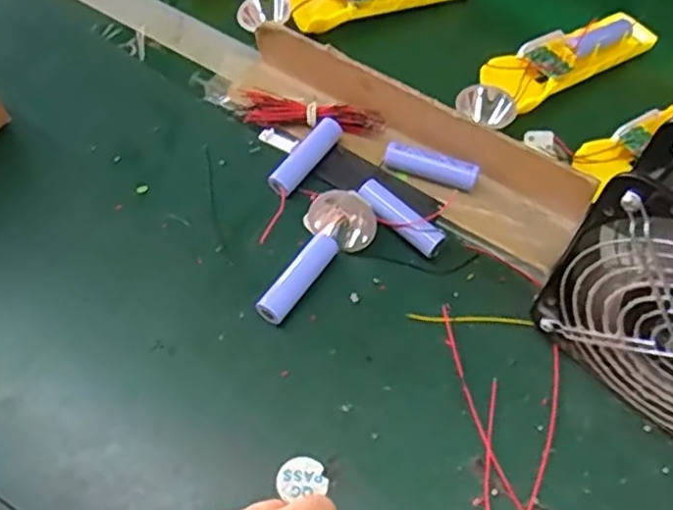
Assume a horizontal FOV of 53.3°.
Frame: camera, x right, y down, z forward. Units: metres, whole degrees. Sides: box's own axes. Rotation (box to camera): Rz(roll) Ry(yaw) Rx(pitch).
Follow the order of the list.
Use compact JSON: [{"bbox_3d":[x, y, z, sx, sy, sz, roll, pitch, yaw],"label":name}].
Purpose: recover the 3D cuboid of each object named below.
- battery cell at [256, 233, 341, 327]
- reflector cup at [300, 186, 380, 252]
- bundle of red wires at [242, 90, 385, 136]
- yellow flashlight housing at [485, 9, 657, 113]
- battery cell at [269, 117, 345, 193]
[{"bbox_3d":[-0.024,0.016,0.423,0.018,0.017,0.065,33,63,18],"label":"battery cell"},{"bbox_3d":[0.004,-0.021,0.439,0.043,0.026,0.036,-27,62,-17],"label":"reflector cup"},{"bbox_3d":[-0.017,-0.105,0.498,0.103,0.018,0.027,5,58,2],"label":"bundle of red wires"},{"bbox_3d":[0.187,-0.160,0.544,0.160,0.024,0.050,-32,63,-19],"label":"yellow flashlight housing"},{"bbox_3d":[-0.020,-0.070,0.476,0.017,0.013,0.071,31,62,17],"label":"battery cell"}]

